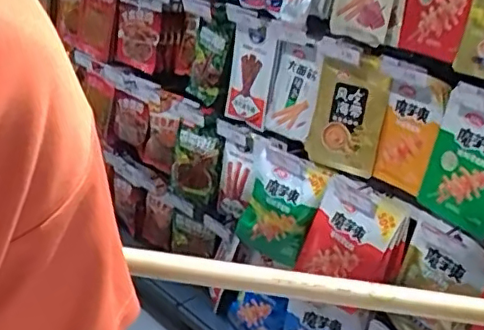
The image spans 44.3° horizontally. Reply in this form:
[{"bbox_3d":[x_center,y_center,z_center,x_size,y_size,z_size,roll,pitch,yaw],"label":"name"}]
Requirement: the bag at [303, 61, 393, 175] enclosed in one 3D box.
[{"bbox_3d":[0.238,-0.109,1.366,0.039,0.251,0.189,-16,34,-37],"label":"bag"}]

